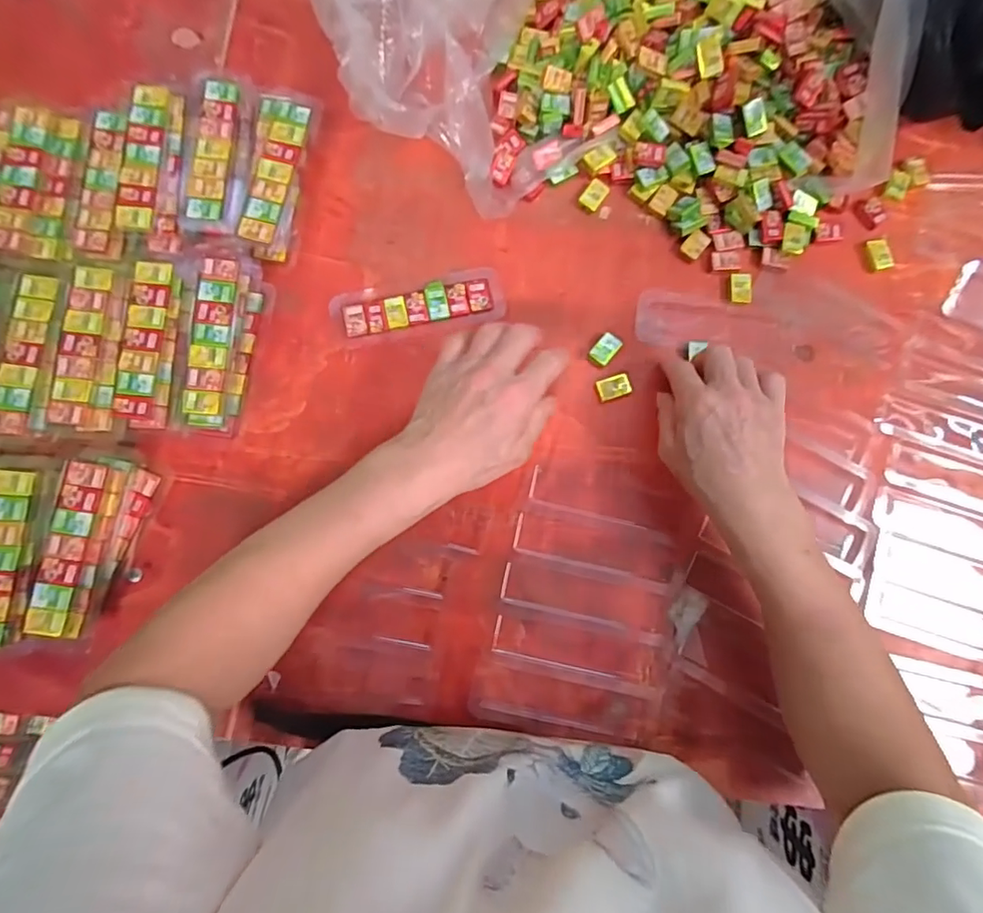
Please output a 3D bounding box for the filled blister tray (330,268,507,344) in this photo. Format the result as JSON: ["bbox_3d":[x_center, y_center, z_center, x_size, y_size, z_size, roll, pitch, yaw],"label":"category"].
[{"bbox_3d":[-0.058,-0.123,0.429,0.139,0.009,0.045,-12,82,-3],"label":"filled blister tray"}]

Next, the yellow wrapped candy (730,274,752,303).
[{"bbox_3d":[0.210,-0.142,0.441,0.019,0.006,0.026,4,82,-1],"label":"yellow wrapped candy"}]

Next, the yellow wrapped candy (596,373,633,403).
[{"bbox_3d":[0.100,-0.056,0.427,0.026,0.008,0.017,-17,83,-4],"label":"yellow wrapped candy"}]

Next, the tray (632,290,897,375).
[{"bbox_3d":[0.229,-0.105,0.439,0.214,0.009,0.056,7,82,0],"label":"tray"}]

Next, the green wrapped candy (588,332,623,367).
[{"bbox_3d":[0.093,-0.088,0.430,0.018,0.006,0.028,41,83,4],"label":"green wrapped candy"}]

